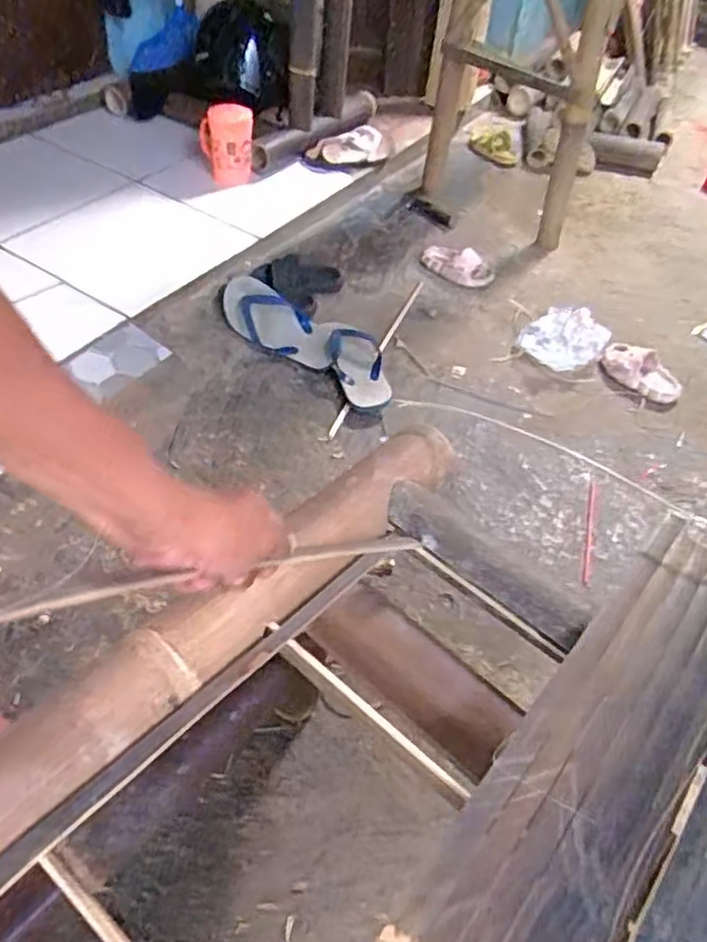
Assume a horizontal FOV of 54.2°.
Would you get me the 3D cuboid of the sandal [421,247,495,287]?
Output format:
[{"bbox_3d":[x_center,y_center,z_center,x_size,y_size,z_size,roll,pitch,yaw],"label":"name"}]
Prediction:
[{"bbox_3d":[0.242,-0.487,1.609,0.179,0.067,0.082,25,51,18],"label":"sandal"}]

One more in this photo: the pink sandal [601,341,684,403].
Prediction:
[{"bbox_3d":[0.594,-0.203,1.426,0.167,0.039,0.106,29,52,20],"label":"pink sandal"}]

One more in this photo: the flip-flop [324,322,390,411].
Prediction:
[{"bbox_3d":[0.009,-0.215,1.362,0.101,0.030,0.246,-10,49,-13],"label":"flip-flop"}]

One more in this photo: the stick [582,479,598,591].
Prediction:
[{"bbox_3d":[0.398,0.102,1.157,0.015,0.010,0.227,14,48,9],"label":"stick"}]

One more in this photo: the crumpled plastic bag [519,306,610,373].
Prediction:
[{"bbox_3d":[0.451,-0.283,1.463,0.156,0.057,0.178,40,61,21],"label":"crumpled plastic bag"}]

